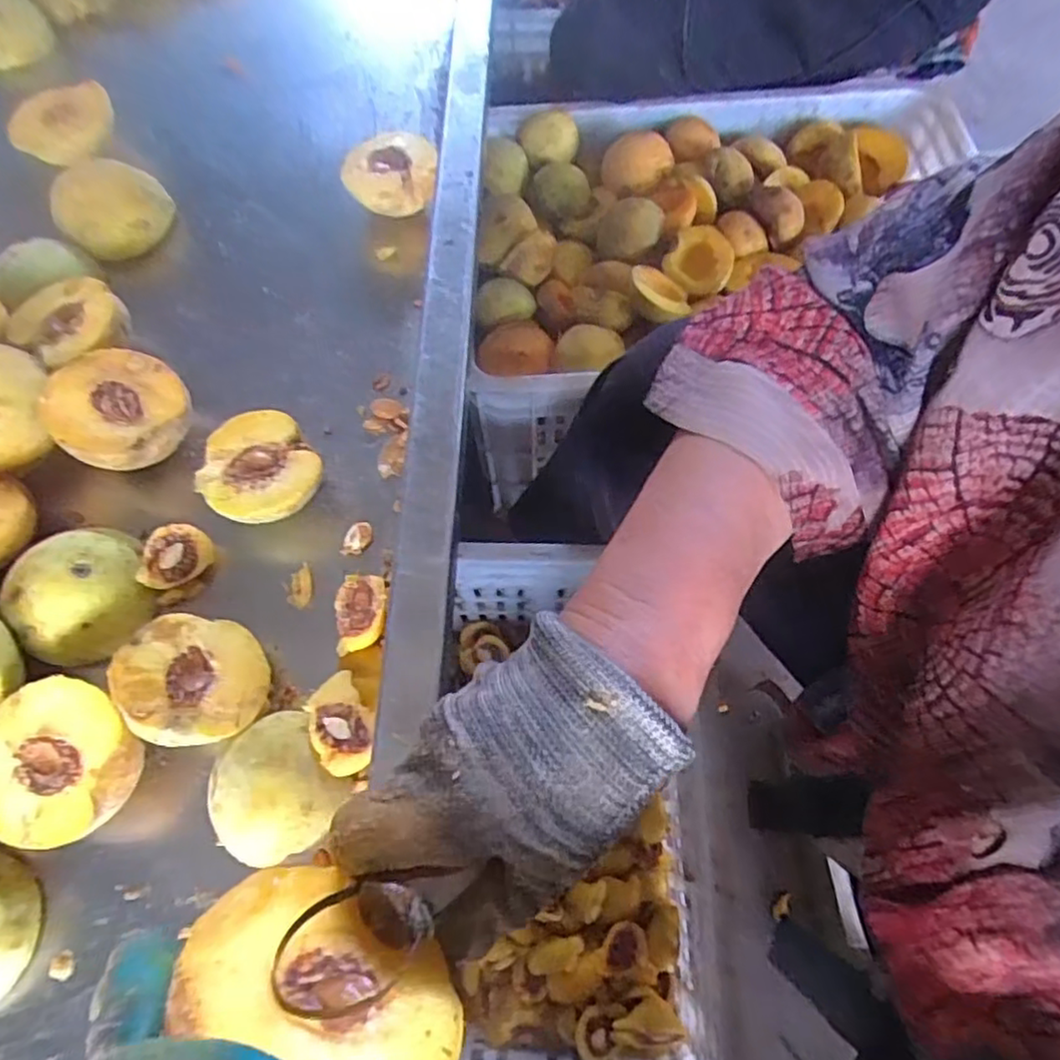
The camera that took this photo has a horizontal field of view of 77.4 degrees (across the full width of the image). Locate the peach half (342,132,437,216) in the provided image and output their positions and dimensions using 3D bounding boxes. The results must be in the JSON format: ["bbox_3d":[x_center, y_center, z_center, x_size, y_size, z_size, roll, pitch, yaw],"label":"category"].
[{"bbox_3d":[-0.093,-0.239,0.452,0.061,0.037,0.060,0,67,0],"label":"peach half"}]

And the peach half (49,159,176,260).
[{"bbox_3d":[-0.277,-0.213,0.438,0.070,0.041,0.051,-32,70,-13],"label":"peach half"}]

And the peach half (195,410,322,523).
[{"bbox_3d":[-0.144,-0.028,0.360,0.057,0.033,0.064,-31,70,-13],"label":"peach half"}]

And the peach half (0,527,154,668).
[{"bbox_3d":[-0.227,0.031,0.331,0.058,0.033,0.060,0,67,0],"label":"peach half"}]

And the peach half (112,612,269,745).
[{"bbox_3d":[-0.158,0.074,0.311,0.063,0.028,0.063,7,59,-25],"label":"peach half"}]

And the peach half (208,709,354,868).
[{"bbox_3d":[-0.115,0.117,0.299,0.055,0.033,0.057,0,67,0],"label":"peach half"}]

